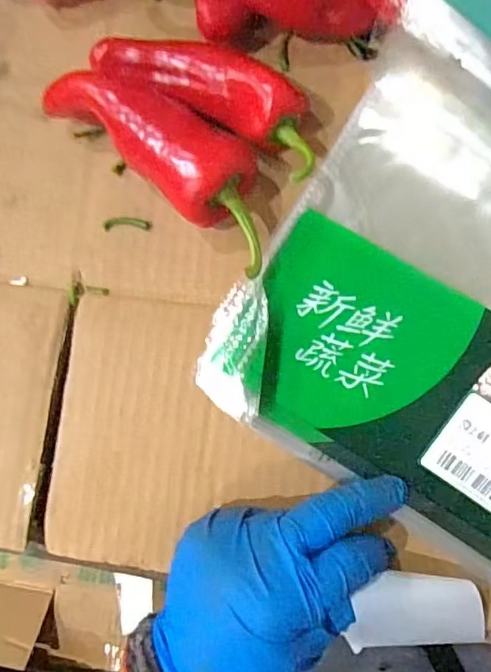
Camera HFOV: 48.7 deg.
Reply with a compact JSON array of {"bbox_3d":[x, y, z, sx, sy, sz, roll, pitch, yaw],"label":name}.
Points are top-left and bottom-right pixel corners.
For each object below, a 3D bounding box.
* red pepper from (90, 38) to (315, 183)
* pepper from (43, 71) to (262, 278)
[{"bbox_3d":[-0.017,-0.131,0.291,0.131,0.033,0.044,30,90,8],"label":"red pepper"},{"bbox_3d":[-0.034,-0.093,0.286,0.132,0.044,0.047,38,91,8],"label":"pepper"}]

